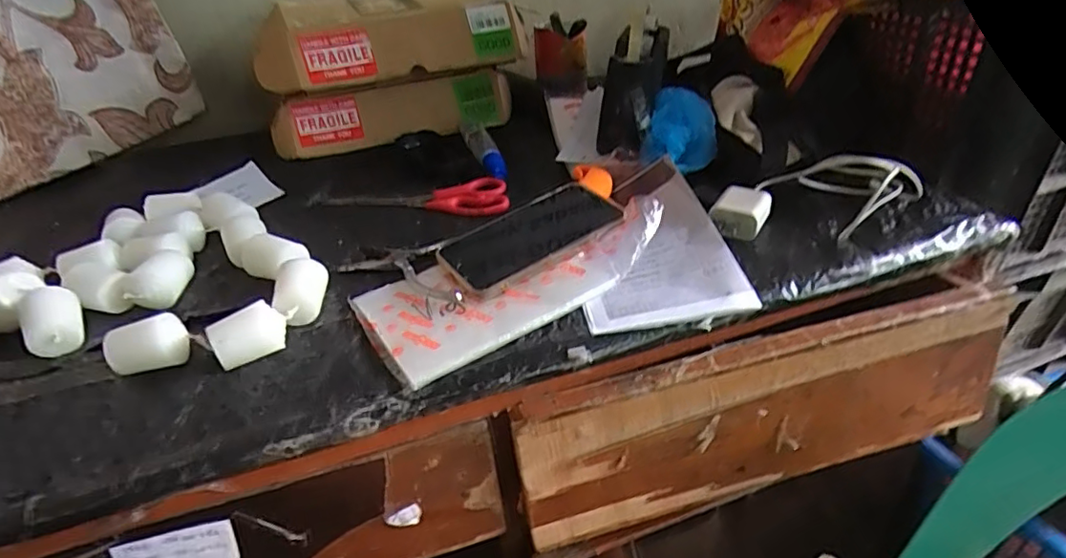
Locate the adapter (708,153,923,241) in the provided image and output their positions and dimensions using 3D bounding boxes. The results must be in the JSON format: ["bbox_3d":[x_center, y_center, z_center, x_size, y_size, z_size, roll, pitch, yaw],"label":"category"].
[{"bbox_3d":[0.255,-0.084,0.518,0.182,0.055,0.114,3,35,11],"label":"adapter"}]

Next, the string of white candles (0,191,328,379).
[{"bbox_3d":[-0.304,-0.005,0.490,0.279,0.039,0.197,11,37,22],"label":"string of white candles"}]

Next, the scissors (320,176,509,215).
[{"bbox_3d":[-0.121,-0.091,0.612,0.196,0.011,0.067,4,35,13],"label":"scissors"}]

